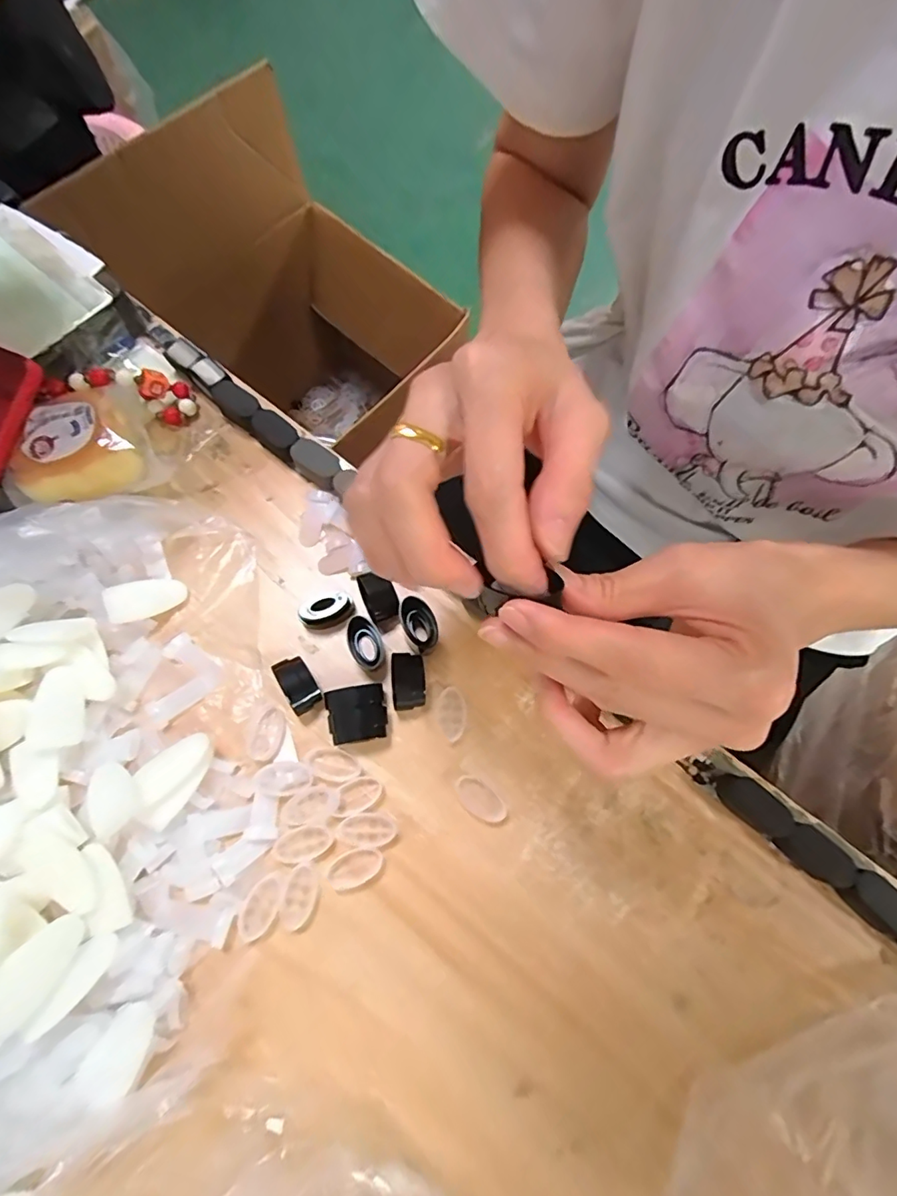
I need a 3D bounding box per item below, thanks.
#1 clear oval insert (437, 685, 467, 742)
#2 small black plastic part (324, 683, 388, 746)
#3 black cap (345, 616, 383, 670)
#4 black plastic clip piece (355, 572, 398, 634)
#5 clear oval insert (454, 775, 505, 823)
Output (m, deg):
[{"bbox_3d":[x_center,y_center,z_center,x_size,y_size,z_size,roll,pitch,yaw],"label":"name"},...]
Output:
[{"bbox_3d":[0.002,0.070,0.314,0.017,0.005,0.032,-1,71,-2],"label":"clear oval insert"},{"bbox_3d":[-0.054,0.069,0.308,0.035,0.012,0.032,-8,71,-4],"label":"small black plastic part"},{"bbox_3d":[-0.052,0.028,0.323,0.020,0.012,0.031,-33,75,-12],"label":"black cap"},{"bbox_3d":[-0.044,0.001,0.331,0.020,0.016,0.037,-21,73,-9],"label":"black plastic clip piece"},{"bbox_3d":[0.018,0.117,0.300,0.032,0.006,0.018,34,74,10],"label":"clear oval insert"}]

